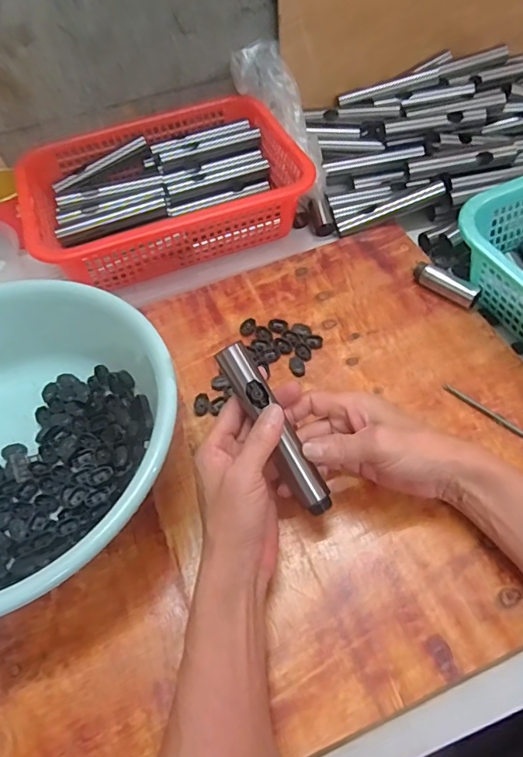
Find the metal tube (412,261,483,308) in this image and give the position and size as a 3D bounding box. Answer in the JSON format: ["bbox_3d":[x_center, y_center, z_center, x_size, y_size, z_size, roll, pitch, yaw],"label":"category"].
[{"bbox_3d":[0.208,-0.108,0.565,0.079,0.027,0.022,36,66,25],"label":"metal tube"}]

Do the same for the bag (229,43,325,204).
[{"bbox_3d":[0.032,-0.337,0.657,0.070,0.060,0.221,-24,83,-12],"label":"bag"}]

